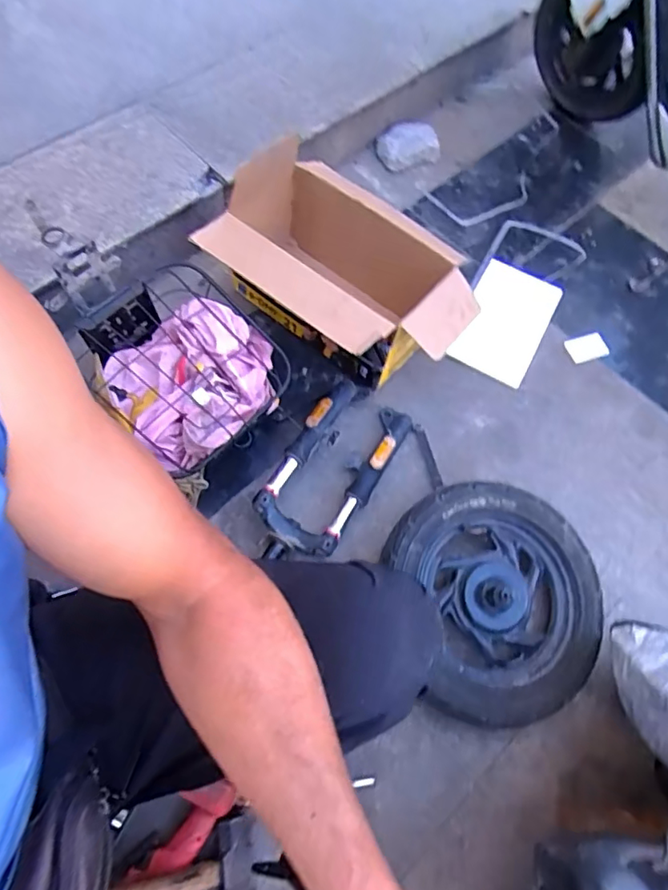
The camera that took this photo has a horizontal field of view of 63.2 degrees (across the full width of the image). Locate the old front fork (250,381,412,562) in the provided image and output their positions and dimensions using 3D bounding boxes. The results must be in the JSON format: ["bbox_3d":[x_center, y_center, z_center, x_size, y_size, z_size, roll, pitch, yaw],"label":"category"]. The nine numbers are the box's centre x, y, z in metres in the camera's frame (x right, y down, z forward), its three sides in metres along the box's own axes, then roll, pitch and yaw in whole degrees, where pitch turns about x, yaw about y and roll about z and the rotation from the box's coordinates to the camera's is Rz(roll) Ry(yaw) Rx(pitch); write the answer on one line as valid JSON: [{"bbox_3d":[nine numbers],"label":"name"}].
[{"bbox_3d":[0.004,0.028,0.993,0.175,0.078,0.374,31,66,11],"label":"old front fork"}]

